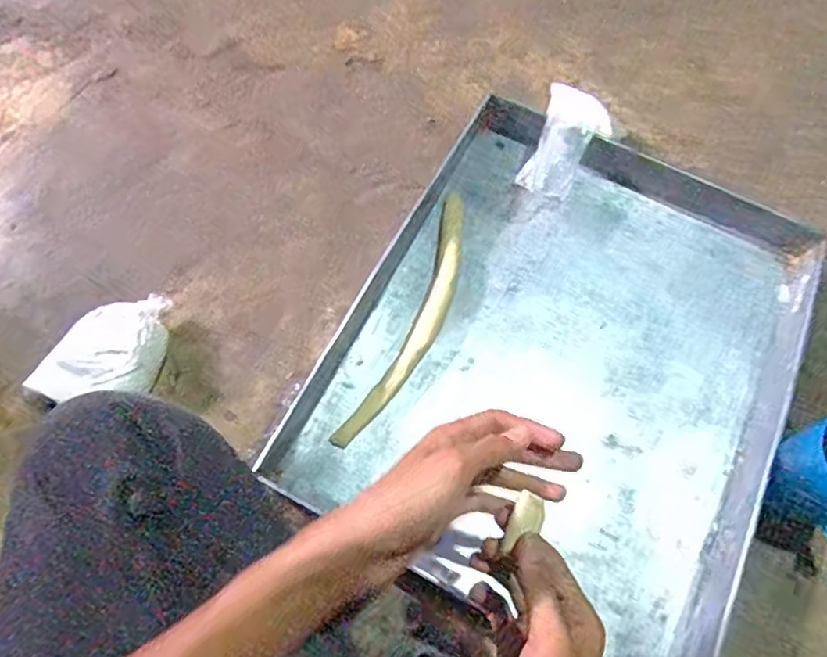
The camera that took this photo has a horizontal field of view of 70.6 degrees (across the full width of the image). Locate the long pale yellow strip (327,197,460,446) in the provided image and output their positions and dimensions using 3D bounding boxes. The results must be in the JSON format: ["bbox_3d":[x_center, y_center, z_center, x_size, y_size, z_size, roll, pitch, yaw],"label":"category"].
[{"bbox_3d":[0.005,-0.013,0.619,0.051,0.018,0.306,23,67,6],"label":"long pale yellow strip"}]

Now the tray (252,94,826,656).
[{"bbox_3d":[0.158,0.020,0.599,0.426,0.049,0.505,27,70,7],"label":"tray"}]

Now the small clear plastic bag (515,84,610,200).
[{"bbox_3d":[0.184,-0.223,0.682,0.083,0.066,0.170,22,67,5],"label":"small clear plastic bag"}]

